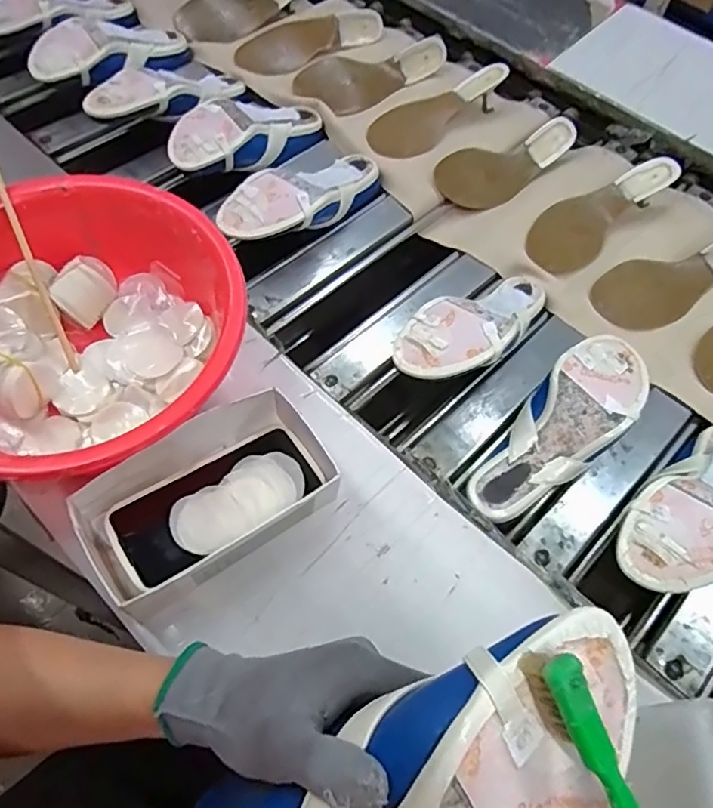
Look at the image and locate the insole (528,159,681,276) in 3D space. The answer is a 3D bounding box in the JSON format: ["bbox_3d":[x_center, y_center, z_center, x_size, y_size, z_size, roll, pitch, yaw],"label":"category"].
[{"bbox_3d":[0.298,-0.248,0.729,0.219,0.047,0.091,-39,71,-22],"label":"insole"}]

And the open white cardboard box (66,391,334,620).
[{"bbox_3d":[-0.117,0.074,0.472,0.197,0.053,0.107,-30,68,-19],"label":"open white cardboard box"}]

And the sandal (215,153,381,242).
[{"bbox_3d":[-0.056,-0.241,0.686,0.230,0.050,0.086,-31,66,-34],"label":"sandal"}]

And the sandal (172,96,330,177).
[{"bbox_3d":[-0.140,-0.349,0.747,0.089,0.054,0.221,43,51,19],"label":"sandal"}]

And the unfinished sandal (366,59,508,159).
[{"bbox_3d":[0.109,-0.424,0.816,0.226,0.051,0.091,-40,71,-22],"label":"unfinished sandal"}]

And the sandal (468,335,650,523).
[{"bbox_3d":[0.195,0.022,0.553,0.087,0.053,0.228,41,81,18],"label":"sandal"}]

